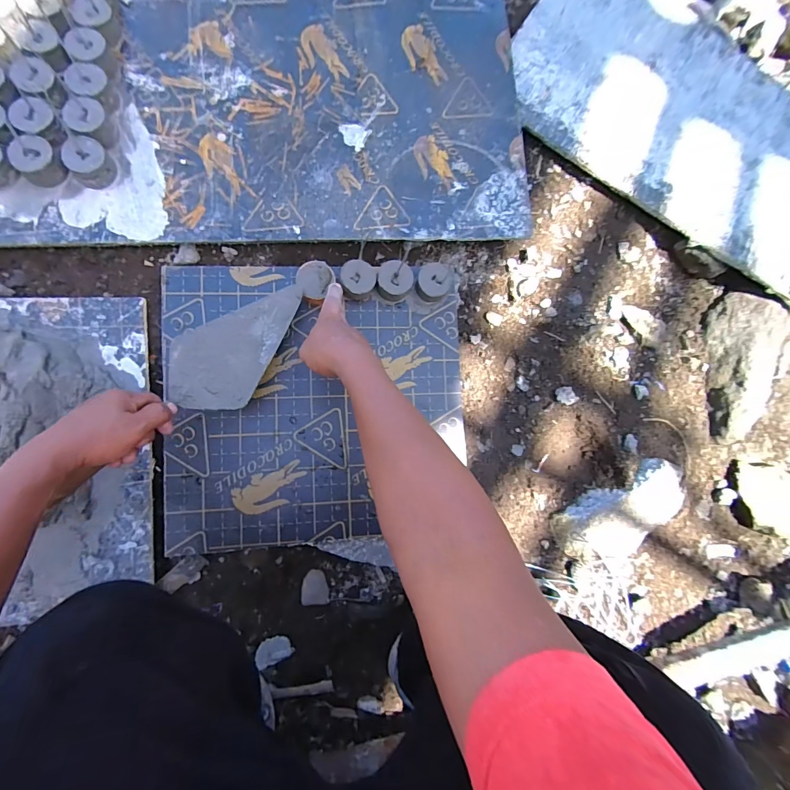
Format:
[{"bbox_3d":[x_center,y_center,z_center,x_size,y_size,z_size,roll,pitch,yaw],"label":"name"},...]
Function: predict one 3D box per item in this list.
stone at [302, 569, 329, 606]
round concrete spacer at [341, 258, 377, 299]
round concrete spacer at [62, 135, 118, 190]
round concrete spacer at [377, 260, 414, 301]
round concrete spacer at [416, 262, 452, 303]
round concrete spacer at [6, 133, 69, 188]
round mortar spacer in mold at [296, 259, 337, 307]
[{"bbox_3d":[-0.127,0.310,0.614,0.043,0.004,0.055,3,83,-9],"label":"stone"},{"bbox_3d":[-0.056,-0.176,0.586,0.051,0.029,0.055,1,86,-8],"label":"round concrete spacer"},{"bbox_3d":[-0.427,-0.322,0.536,0.056,0.031,0.056,1,86,-8],"label":"round concrete spacer"},{"bbox_3d":[-0.001,-0.172,0.591,0.052,0.035,0.059,7,85,-7],"label":"round concrete spacer"},{"bbox_3d":[0.060,-0.173,0.594,0.051,0.036,0.047,1,86,-8],"label":"round concrete spacer"},{"bbox_3d":[-0.487,-0.318,0.524,0.053,0.028,0.064,-37,91,-9],"label":"round concrete spacer"},{"bbox_3d":[-0.120,-0.170,0.573,0.052,0.032,0.058,34,82,-4],"label":"round mortar spacer in mold"}]

